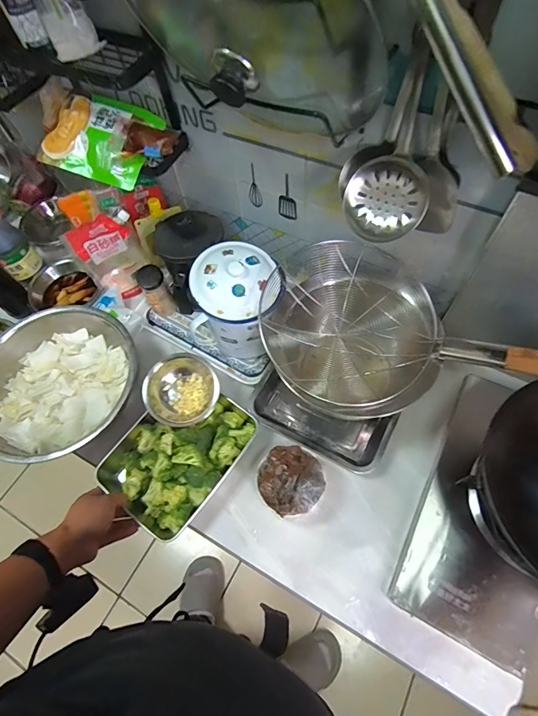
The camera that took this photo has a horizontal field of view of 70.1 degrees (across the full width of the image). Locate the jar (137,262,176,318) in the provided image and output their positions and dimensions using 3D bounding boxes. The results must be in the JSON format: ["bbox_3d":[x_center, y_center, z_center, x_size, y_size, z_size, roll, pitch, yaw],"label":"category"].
[{"bbox_3d":[-0.243,-0.144,0.832,0.049,0.124,0.050,-2,62,3],"label":"jar"}]

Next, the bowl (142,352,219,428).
[{"bbox_3d":[-0.161,0.060,0.712,0.134,0.068,0.126,-2,62,3],"label":"bowl"}]

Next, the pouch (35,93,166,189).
[{"bbox_3d":[-0.300,-0.396,0.689,0.203,0.046,0.152,20,92,8],"label":"pouch"}]

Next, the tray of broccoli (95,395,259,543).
[{"bbox_3d":[-0.160,0.167,0.687,0.193,0.058,0.254,34,70,19],"label":"tray of broccoli"}]

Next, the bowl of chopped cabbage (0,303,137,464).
[{"bbox_3d":[-0.402,0.050,0.737,0.294,0.089,0.301,-32,65,-12],"label":"bowl of chopped cabbage"}]

